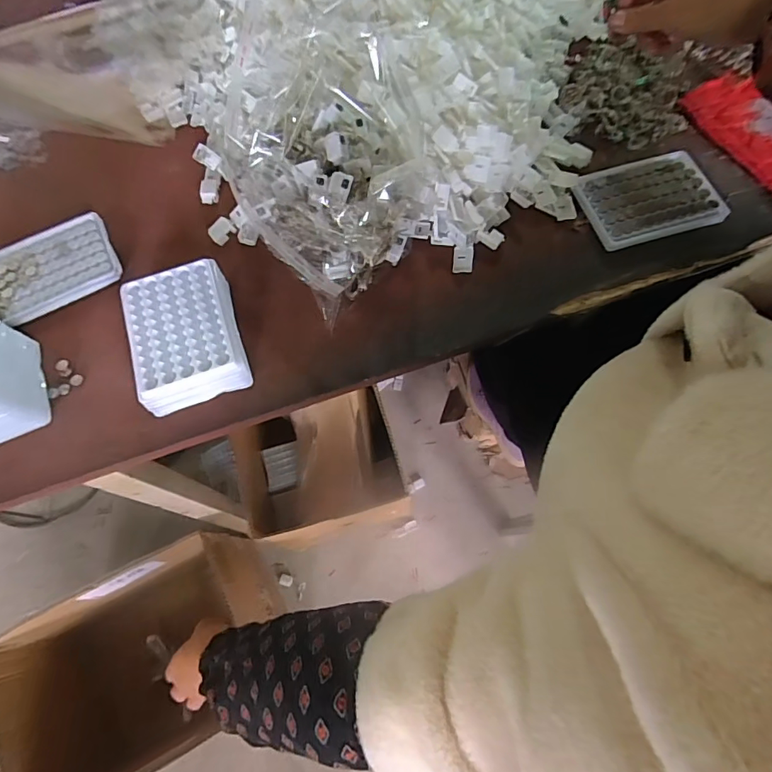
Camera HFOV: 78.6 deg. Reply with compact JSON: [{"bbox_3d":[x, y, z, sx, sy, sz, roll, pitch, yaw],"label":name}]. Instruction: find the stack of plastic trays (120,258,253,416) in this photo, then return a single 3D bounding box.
[{"bbox_3d":[-0.188,-0.048,0.444,0.095,0.033,0.127,-19,68,-5],"label":"stack of plastic trays"}]

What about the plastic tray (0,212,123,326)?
[{"bbox_3d":[-0.349,-0.121,0.492,0.130,0.017,0.094,-29,69,-9],"label":"plastic tray"}]

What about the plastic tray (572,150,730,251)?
[{"bbox_3d":[0.274,-0.194,0.493,0.127,0.017,0.091,-15,68,-4],"label":"plastic tray"}]

